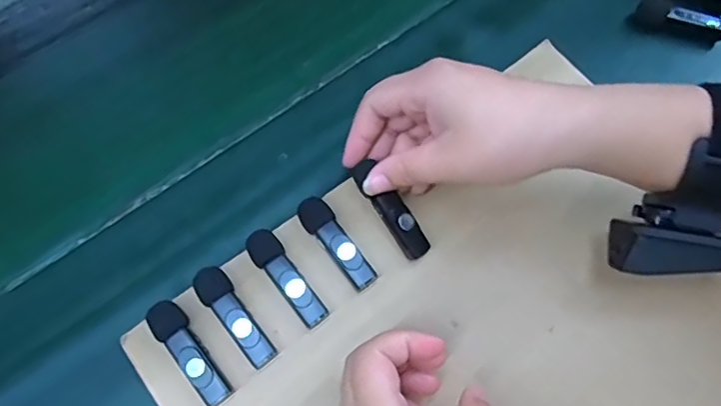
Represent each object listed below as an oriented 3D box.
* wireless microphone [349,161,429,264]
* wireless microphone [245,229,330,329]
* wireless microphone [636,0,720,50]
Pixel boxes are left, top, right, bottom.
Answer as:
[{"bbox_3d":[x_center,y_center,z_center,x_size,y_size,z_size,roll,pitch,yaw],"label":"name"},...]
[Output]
[{"bbox_3d":[0.019,0.006,0.339,0.017,0.009,0.064,-42,96,-19],"label":"wireless microphone"},{"bbox_3d":[-0.045,0.045,0.333,0.018,0.013,0.065,-34,68,-15],"label":"wireless microphone"},{"bbox_3d":[0.242,-0.137,0.430,0.063,0.024,0.025,24,66,12],"label":"wireless microphone"}]

